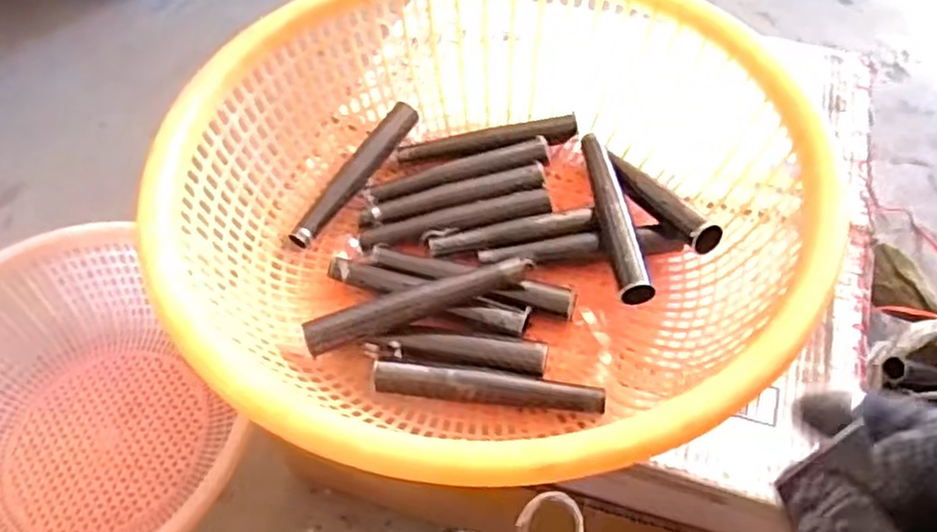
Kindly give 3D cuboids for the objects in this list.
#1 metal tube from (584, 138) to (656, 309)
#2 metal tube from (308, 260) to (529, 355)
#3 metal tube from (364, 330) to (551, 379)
[{"bbox_3d":[0.103,-0.039,0.494,0.020,0.015,0.146,-6,55,0],"label":"metal tube"},{"bbox_3d":[-0.033,0.022,0.465,0.151,0.018,0.020,-19,56,-9],"label":"metal tube"},{"bbox_3d":[-0.003,0.054,0.462,0.109,0.020,0.025,7,56,9],"label":"metal tube"}]

